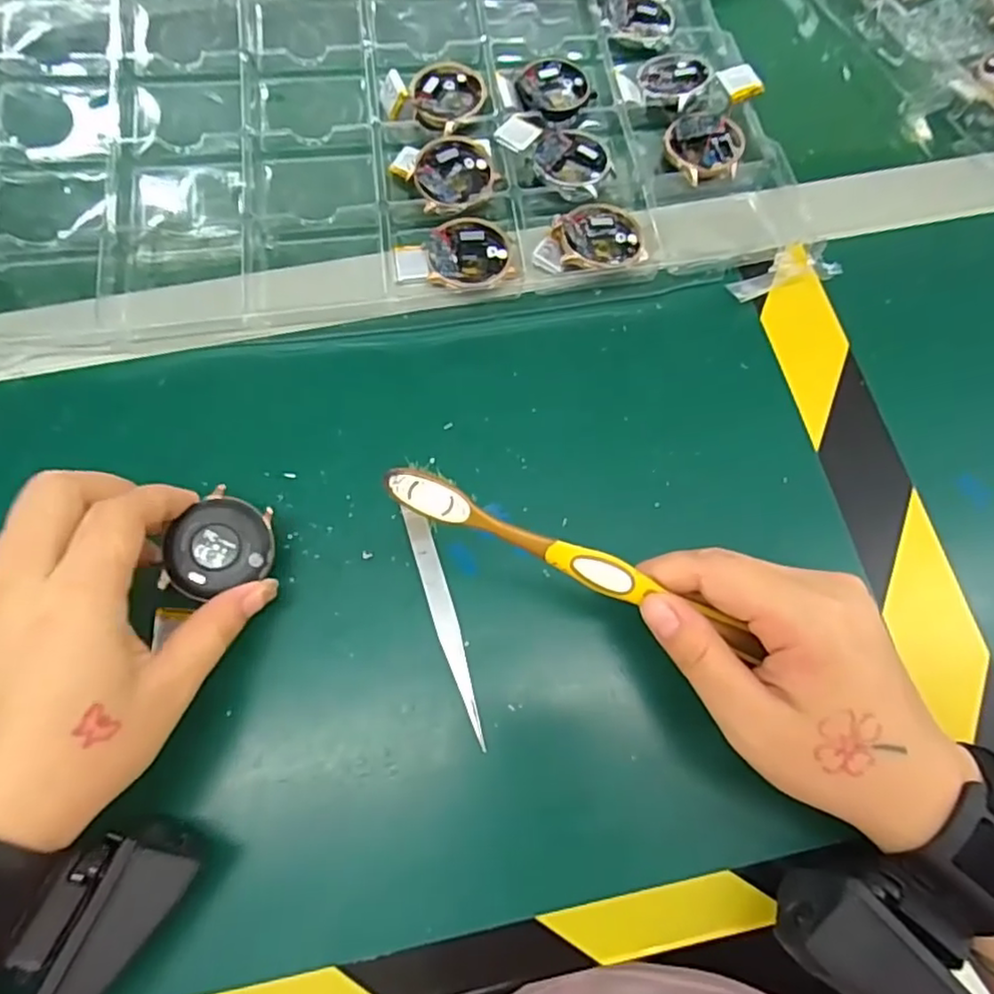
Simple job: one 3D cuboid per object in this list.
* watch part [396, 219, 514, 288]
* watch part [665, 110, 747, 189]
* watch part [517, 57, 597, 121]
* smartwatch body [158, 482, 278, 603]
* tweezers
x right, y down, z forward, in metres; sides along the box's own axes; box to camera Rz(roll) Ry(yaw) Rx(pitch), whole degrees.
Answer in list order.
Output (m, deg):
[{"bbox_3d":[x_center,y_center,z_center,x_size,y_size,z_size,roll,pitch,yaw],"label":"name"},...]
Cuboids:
[{"bbox_3d":[-0.023,-0.127,0.344,0.059,0.012,0.042,-12,71,-5],"label":"watch part"},{"bbox_3d":[0.121,-0.202,0.375,0.043,0.007,0.048,-7,71,-3],"label":"watch part"},{"bbox_3d":[0.034,-0.245,0.393,0.043,0.011,0.053,32,73,10],"label":"watch part"},{"bbox_3d":[-0.117,0.020,0.276,0.040,0.011,0.044,3,71,1],"label":"smartwatch body"},{"bbox_3d":[-0.022,0.054,0.286,0.011,0.004,0.106,-17,71,-6],"label":"tweezers"}]

